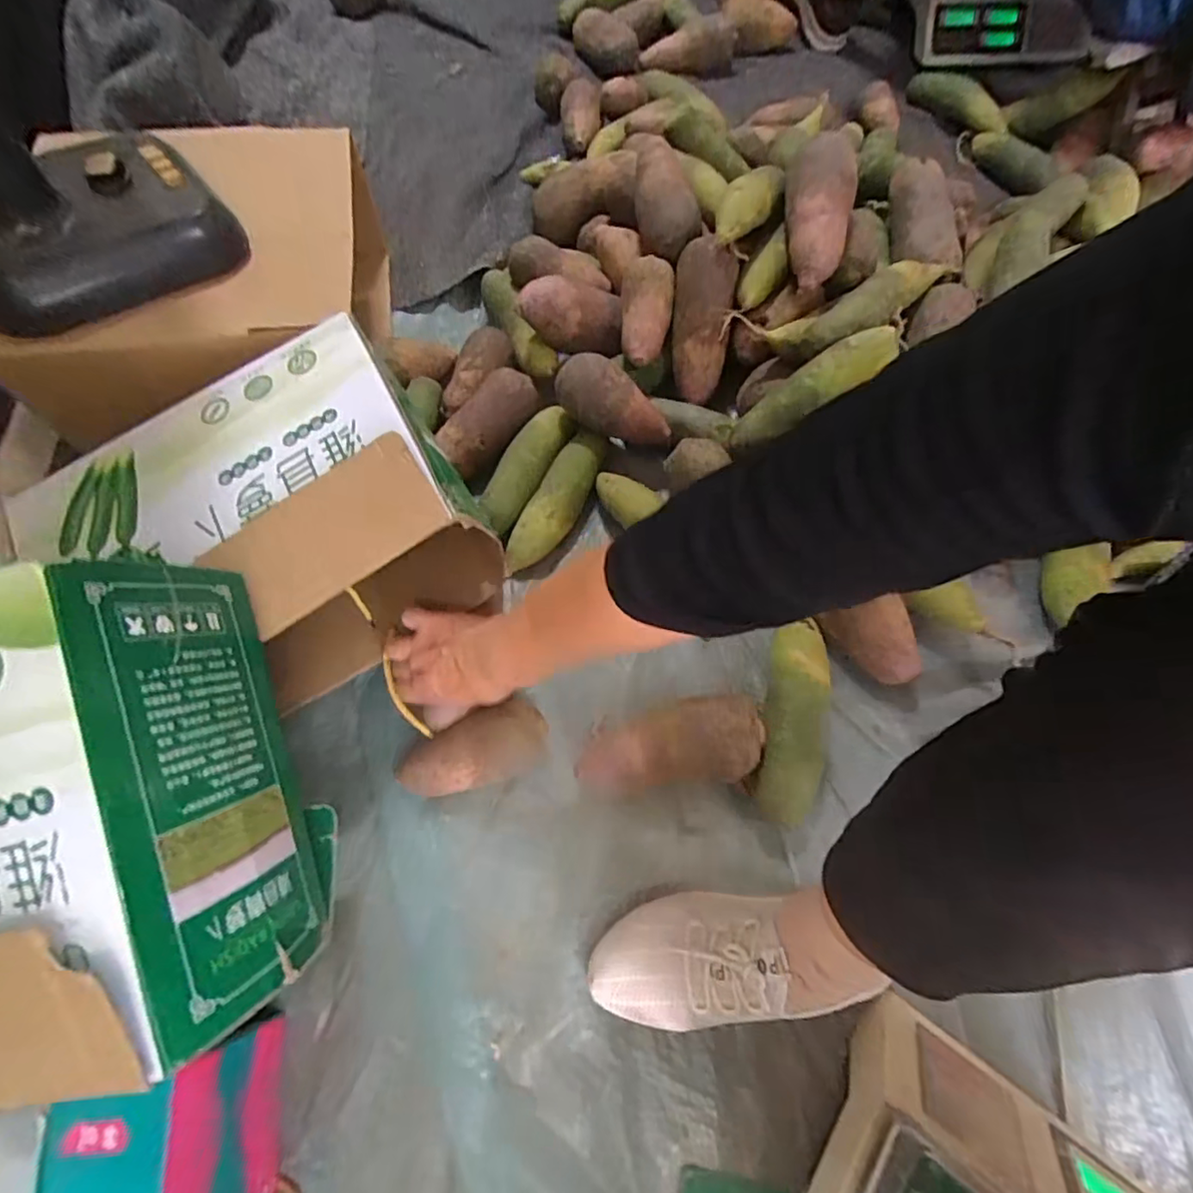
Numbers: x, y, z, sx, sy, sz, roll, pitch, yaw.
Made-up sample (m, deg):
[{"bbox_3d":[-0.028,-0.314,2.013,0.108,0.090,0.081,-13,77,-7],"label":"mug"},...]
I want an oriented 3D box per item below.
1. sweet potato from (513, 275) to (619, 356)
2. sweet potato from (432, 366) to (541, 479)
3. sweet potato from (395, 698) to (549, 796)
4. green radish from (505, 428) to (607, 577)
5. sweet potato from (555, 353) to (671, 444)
[{"bbox_3d":[-0.034,-0.346,0.730,0.149,0.070,0.084,0,104,-33],"label":"sweet potato"},{"bbox_3d":[-0.126,-0.204,0.680,0.060,0.058,0.149,35,69,14],"label":"sweet potato"},{"bbox_3d":[-0.112,0.146,0.542,0.137,0.045,0.064,-16,66,-9],"label":"sweet potato"},{"bbox_3d":[-0.043,-0.106,0.662,0.053,0.051,0.192,26,67,11],"label":"green radish"},{"bbox_3d":[0.018,-0.224,0.673,0.139,0.054,0.068,25,62,-24],"label":"sweet potato"}]

